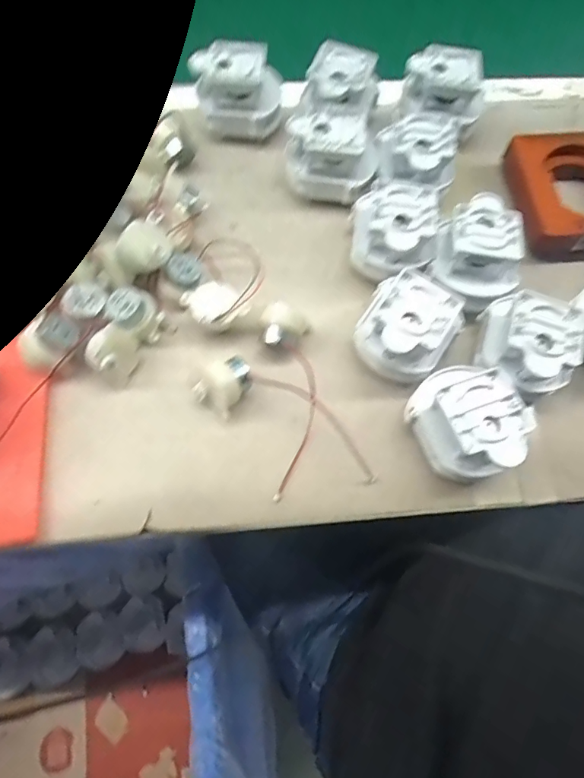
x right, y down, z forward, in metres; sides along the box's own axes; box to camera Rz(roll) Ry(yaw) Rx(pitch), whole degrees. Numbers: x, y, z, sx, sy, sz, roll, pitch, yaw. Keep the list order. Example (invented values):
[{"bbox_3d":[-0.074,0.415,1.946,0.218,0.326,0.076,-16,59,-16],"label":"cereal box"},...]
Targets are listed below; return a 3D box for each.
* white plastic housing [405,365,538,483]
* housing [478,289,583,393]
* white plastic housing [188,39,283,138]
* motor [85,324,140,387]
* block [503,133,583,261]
[{"bbox_3d":[0.109,0.020,0.298,0.061,0.052,0.070,-24,72,-10],"label":"white plastic housing"},{"bbox_3d":[0.156,-0.031,0.315,0.057,0.042,0.069,10,69,2],"label":"housing"},{"bbox_3d":[-0.042,-0.236,0.375,0.069,0.043,0.055,9,69,2],"label":"white plastic housing"},{"bbox_3d":[-0.114,-0.024,0.310,0.021,0.036,0.032,32,72,10],"label":"motor"},{"bbox_3d":[0.224,-0.156,0.374,0.105,0.038,0.100,-1,69,-2],"label":"block"}]

